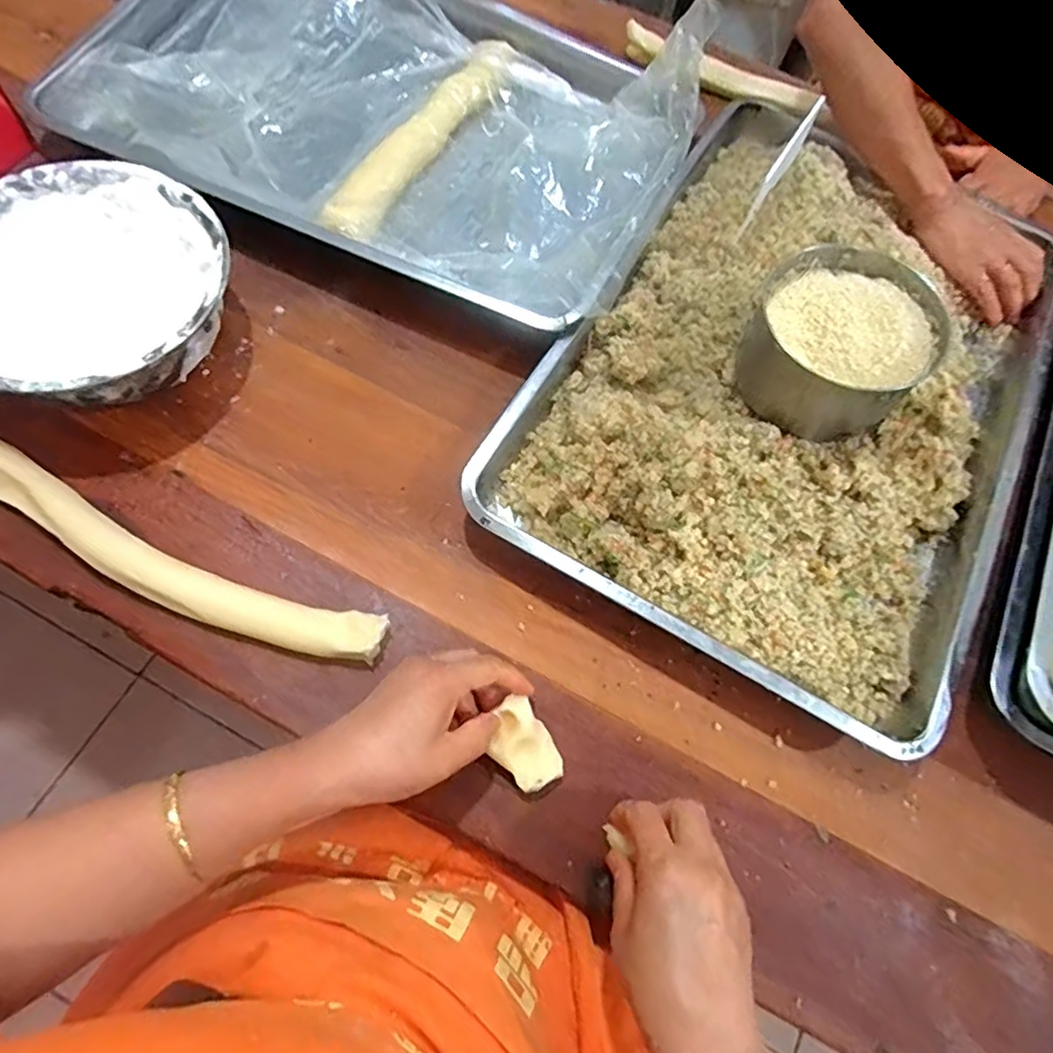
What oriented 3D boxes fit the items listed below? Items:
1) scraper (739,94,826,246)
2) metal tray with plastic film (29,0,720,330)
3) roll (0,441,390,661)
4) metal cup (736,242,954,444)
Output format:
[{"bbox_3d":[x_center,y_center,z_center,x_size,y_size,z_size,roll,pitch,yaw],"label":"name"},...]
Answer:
[{"bbox_3d":[0.226,-0.320,0.532,0.006,0.070,0.130,33,69,8],"label":"scraper"},{"bbox_3d":[-0.139,-0.429,0.613,0.587,0.074,0.373,25,72,7],"label":"metal tray with plastic film"},{"bbox_3d":[-0.291,0.019,0.466,0.388,0.042,0.057,24,72,6],"label":"roll"},{"bbox_3d":[0.251,-0.148,0.504,0.132,0.085,0.135,2,68,-5],"label":"metal cup"}]

